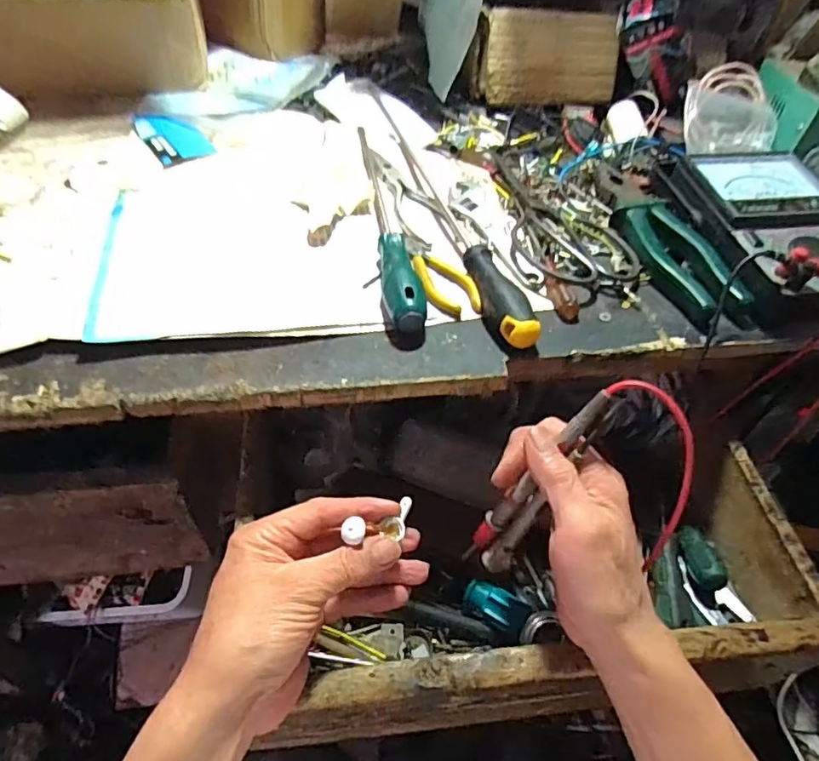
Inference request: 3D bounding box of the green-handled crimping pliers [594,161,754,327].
[{"bbox_3d":[0.213,-0.119,0.471,0.055,0.026,0.193,-8,53,-11],"label":"green-handled crimping pliers"}]

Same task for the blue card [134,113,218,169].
[{"bbox_3d":[-0.238,-0.242,0.561,0.054,0.004,0.100,-30,60,-25],"label":"blue card"}]

